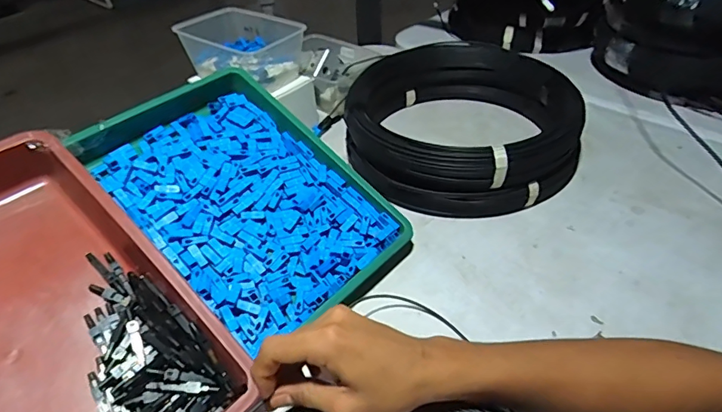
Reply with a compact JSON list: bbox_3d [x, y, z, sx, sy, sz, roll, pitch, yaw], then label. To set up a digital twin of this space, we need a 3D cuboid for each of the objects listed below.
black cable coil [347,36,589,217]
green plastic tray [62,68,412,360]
[{"bbox_3d":[0.139,-0.113,0.645,0.288,0.096,0.278,-2,40,2],"label":"black cable coil"},{"bbox_3d":[-0.125,-0.013,0.516,0.319,0.037,0.213,41,58,15],"label":"green plastic tray"}]

